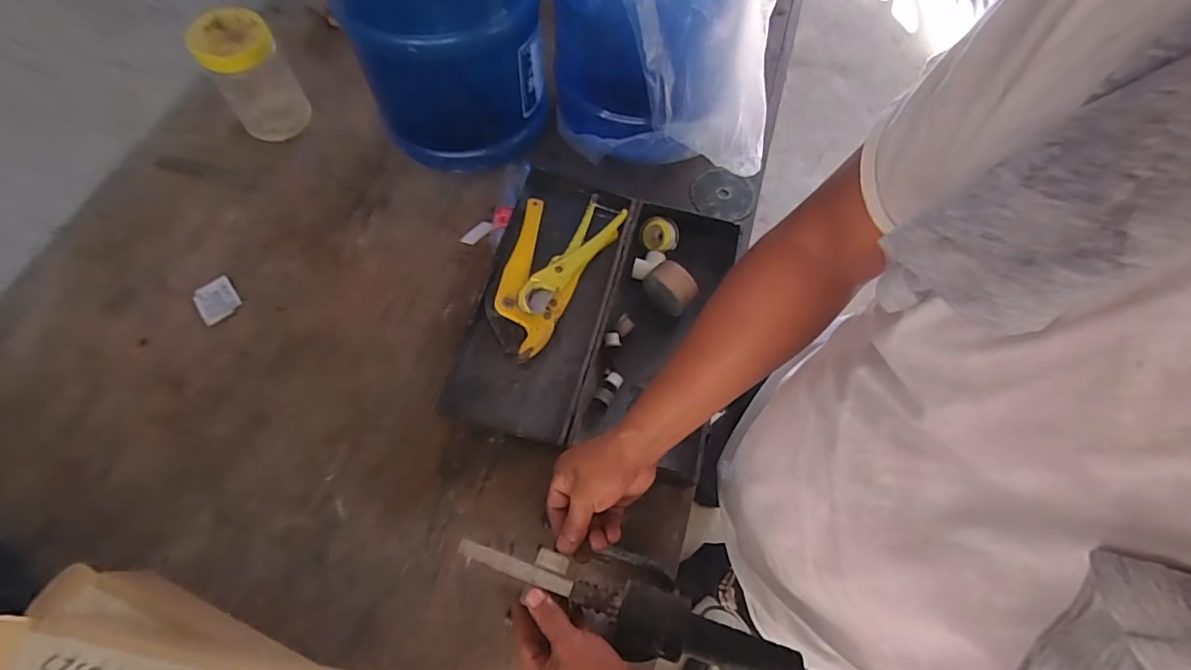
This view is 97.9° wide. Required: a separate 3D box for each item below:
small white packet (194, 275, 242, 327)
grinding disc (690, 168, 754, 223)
[{"bbox_3d":[-0.515,-0.049,0.705,0.049,0.007,0.061,-36,71,-17],"label":"small white packet"},{"bbox_3d":[0.195,-0.217,0.802,0.094,0.010,0.092,0,67,0],"label":"grinding disc"}]

